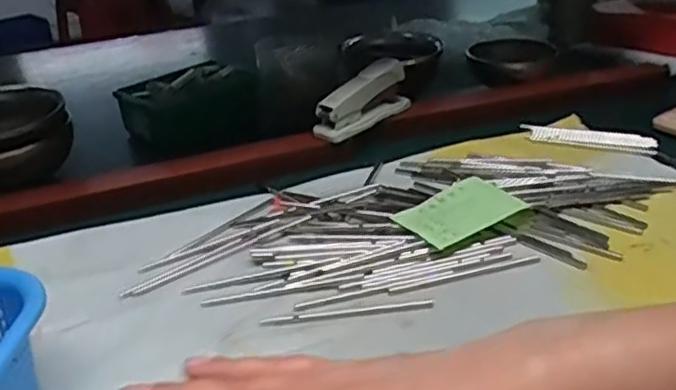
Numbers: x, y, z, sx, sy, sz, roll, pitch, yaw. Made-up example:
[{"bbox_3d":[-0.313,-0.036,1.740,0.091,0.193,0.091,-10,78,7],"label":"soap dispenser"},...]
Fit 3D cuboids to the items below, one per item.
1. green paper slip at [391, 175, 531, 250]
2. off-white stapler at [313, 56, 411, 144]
[{"bbox_3d":[0.101,0.012,0.545,0.096,0.010,0.058,-25,38,-28],"label":"green paper slip"},{"bbox_3d":[0.027,-0.095,0.693,0.121,0.054,0.031,-36,42,-29],"label":"off-white stapler"}]

